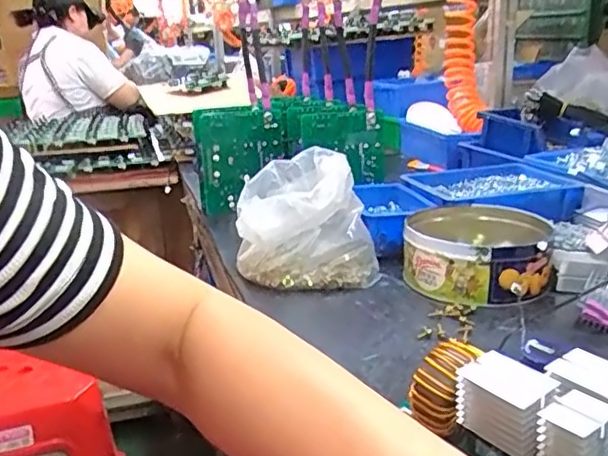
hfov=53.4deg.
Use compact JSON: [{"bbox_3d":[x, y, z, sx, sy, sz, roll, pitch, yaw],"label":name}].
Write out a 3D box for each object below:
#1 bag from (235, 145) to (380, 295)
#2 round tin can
[{"bbox_3d":[0.003,-0.012,0.673,0.143,0.117,0.129,-3,17,0],"label":"bag"},{"bbox_3d":[0.182,0.026,0.636,0.147,0.059,0.165,2,17,16],"label":"round tin can"}]

